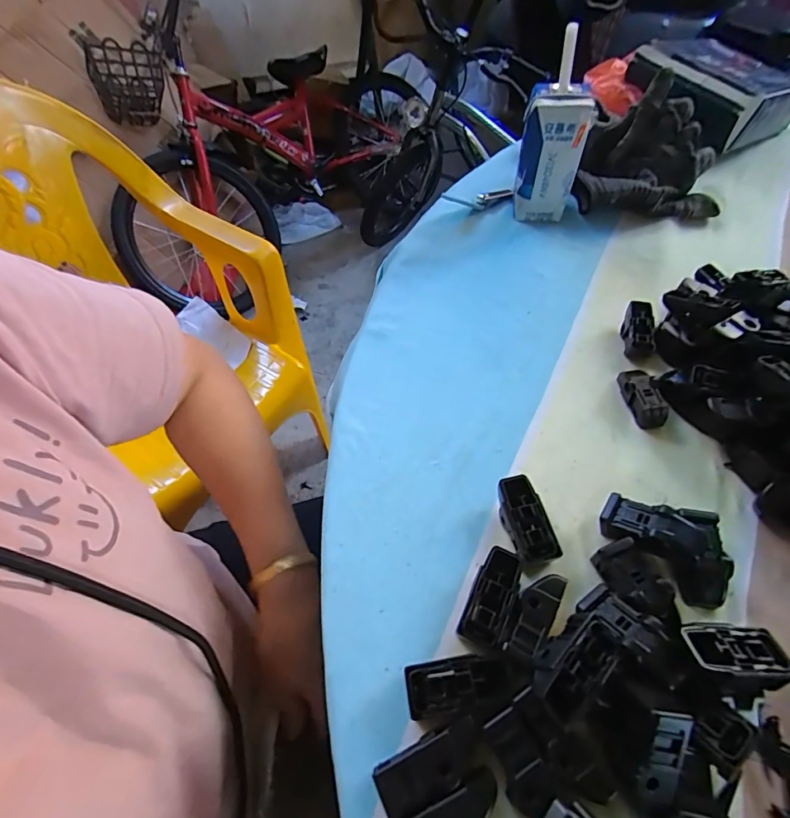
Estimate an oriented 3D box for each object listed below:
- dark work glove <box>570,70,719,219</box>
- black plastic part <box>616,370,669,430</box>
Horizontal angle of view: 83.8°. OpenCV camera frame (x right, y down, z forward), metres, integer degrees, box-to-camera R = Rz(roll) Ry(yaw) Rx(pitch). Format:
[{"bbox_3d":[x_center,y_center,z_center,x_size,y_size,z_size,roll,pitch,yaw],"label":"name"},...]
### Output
[{"bbox_3d":[0.244,-0.240,0.414,0.129,0.076,0.078,4,56,5],"label":"dark work glove"},{"bbox_3d":[0.169,-0.009,0.302,0.019,0.015,0.044,-9,56,-4],"label":"black plastic part"}]

